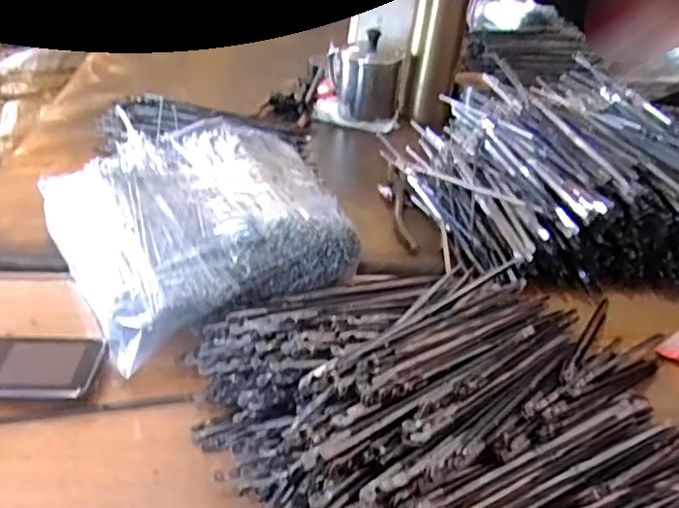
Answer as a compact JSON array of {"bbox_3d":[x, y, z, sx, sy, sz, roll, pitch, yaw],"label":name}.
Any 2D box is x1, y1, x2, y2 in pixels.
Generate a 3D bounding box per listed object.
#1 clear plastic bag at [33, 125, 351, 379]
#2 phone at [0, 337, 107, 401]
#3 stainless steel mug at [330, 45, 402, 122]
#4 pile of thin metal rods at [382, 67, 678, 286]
[{"bbox_3d":[-0.115,-0.037,0.507,0.239,0.071,0.261,-20,43,-30],"label":"clear plastic bag"},{"bbox_3d":[-0.225,0.078,0.392,0.121,0.019,0.050,2,36,-3],"label":"phone"},{"bbox_3d":[0.033,-0.232,0.772,0.095,0.079,0.079,6,36,1],"label":"stainless steel mug"},{"bbox_3d":[0.232,-0.089,0.575,0.304,0.108,0.248,3,36,-3],"label":"pile of thin metal rods"}]

